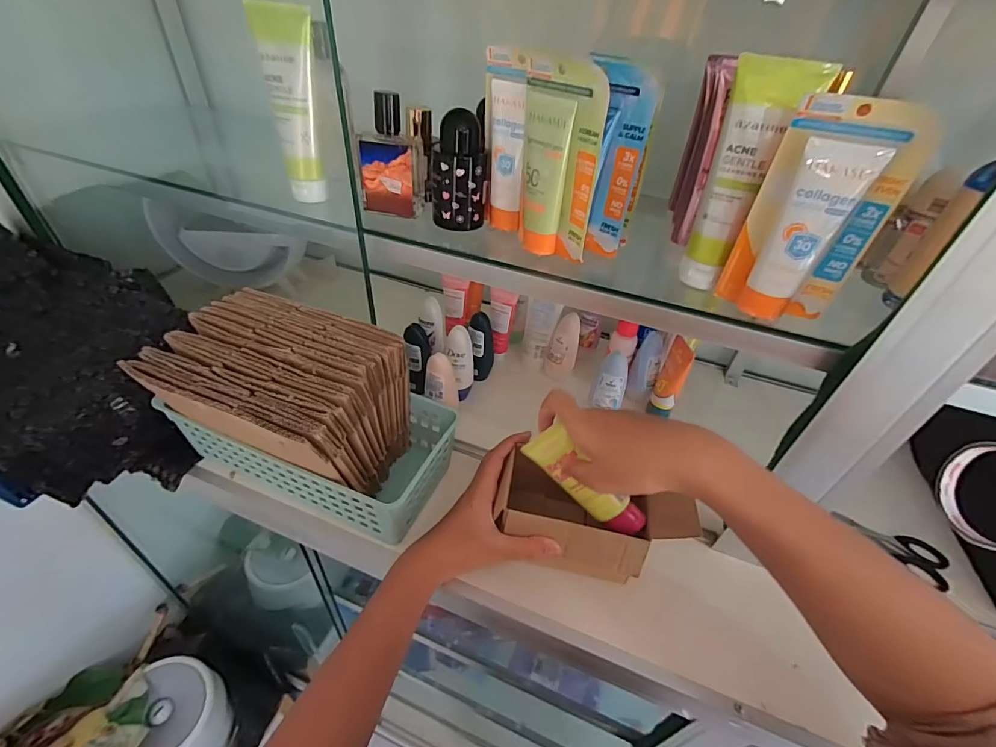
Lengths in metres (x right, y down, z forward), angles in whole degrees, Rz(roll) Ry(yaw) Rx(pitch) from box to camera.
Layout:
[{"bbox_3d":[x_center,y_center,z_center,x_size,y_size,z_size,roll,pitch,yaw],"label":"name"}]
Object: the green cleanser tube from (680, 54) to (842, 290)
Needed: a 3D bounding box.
[{"bbox_3d":[0.182,-0.146,0.333,0.050,0.155,0.037,34,49,28],"label":"green cleanser tube"}]

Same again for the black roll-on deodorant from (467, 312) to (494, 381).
[{"bbox_3d":[-0.024,-0.036,0.608,0.033,0.102,0.025,-22,49,-27],"label":"black roll-on deodorant"}]

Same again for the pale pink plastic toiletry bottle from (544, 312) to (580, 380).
[{"bbox_3d":[0.093,-0.036,0.621,0.043,0.094,0.038,9,42,4],"label":"pale pink plastic toiletry bottle"}]

